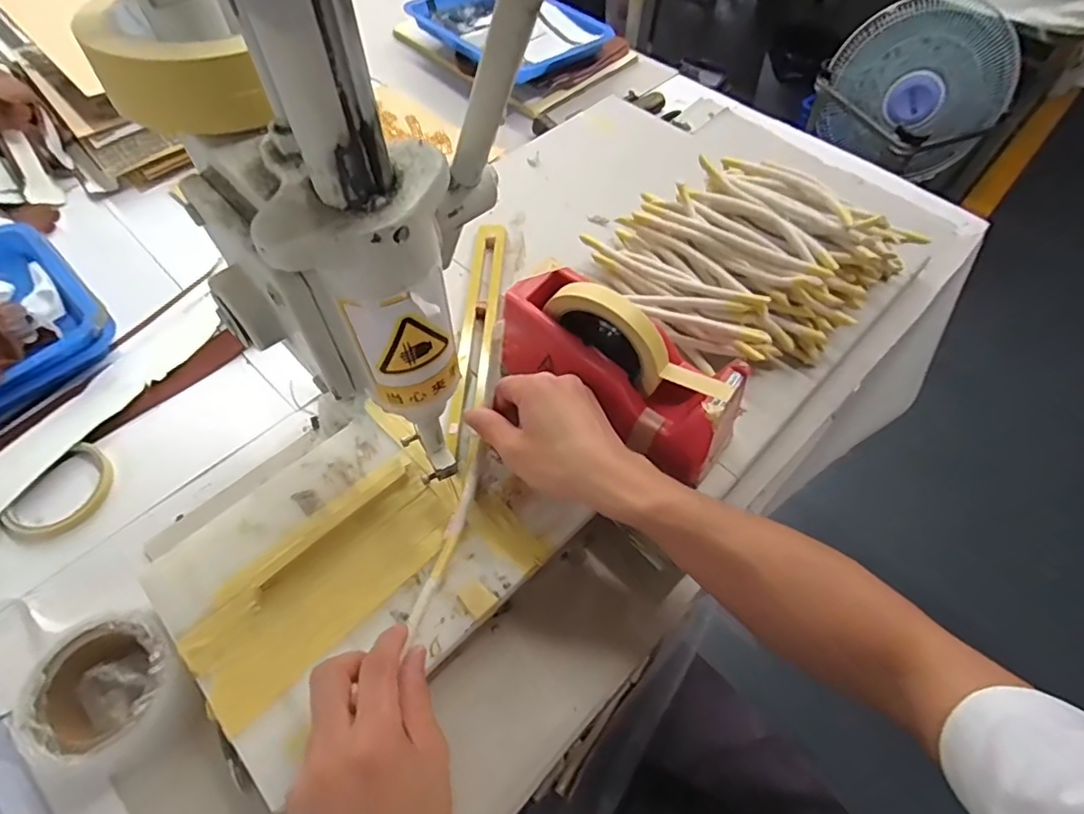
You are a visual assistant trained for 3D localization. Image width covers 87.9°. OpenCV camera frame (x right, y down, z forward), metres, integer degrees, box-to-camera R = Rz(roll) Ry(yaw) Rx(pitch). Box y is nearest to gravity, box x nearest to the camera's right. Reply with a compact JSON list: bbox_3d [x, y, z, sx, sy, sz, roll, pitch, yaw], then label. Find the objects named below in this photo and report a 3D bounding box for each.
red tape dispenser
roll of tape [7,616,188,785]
[{"bbox_3d":[0.062,-0.037,0.442,0.198,0.111,0.074,34,63,17],"label":"red tape dispenser"},{"bbox_3d":[-0.307,0.206,0.407,0.109,0.048,0.100,1,58,-2],"label":"roll of tape"}]

